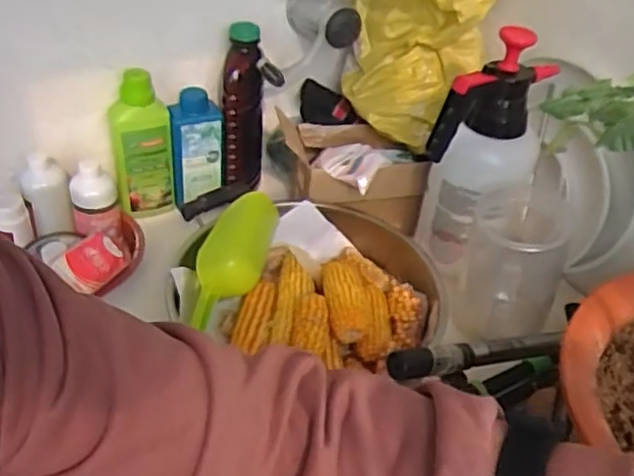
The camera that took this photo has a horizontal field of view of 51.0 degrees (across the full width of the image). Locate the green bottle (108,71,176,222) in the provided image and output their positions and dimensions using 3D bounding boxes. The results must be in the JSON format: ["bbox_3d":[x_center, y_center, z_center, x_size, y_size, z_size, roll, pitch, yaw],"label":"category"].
[{"bbox_3d":[-0.242,-0.125,0.921,0.077,0.200,0.060,-11,42,-19],"label":"green bottle"}]

